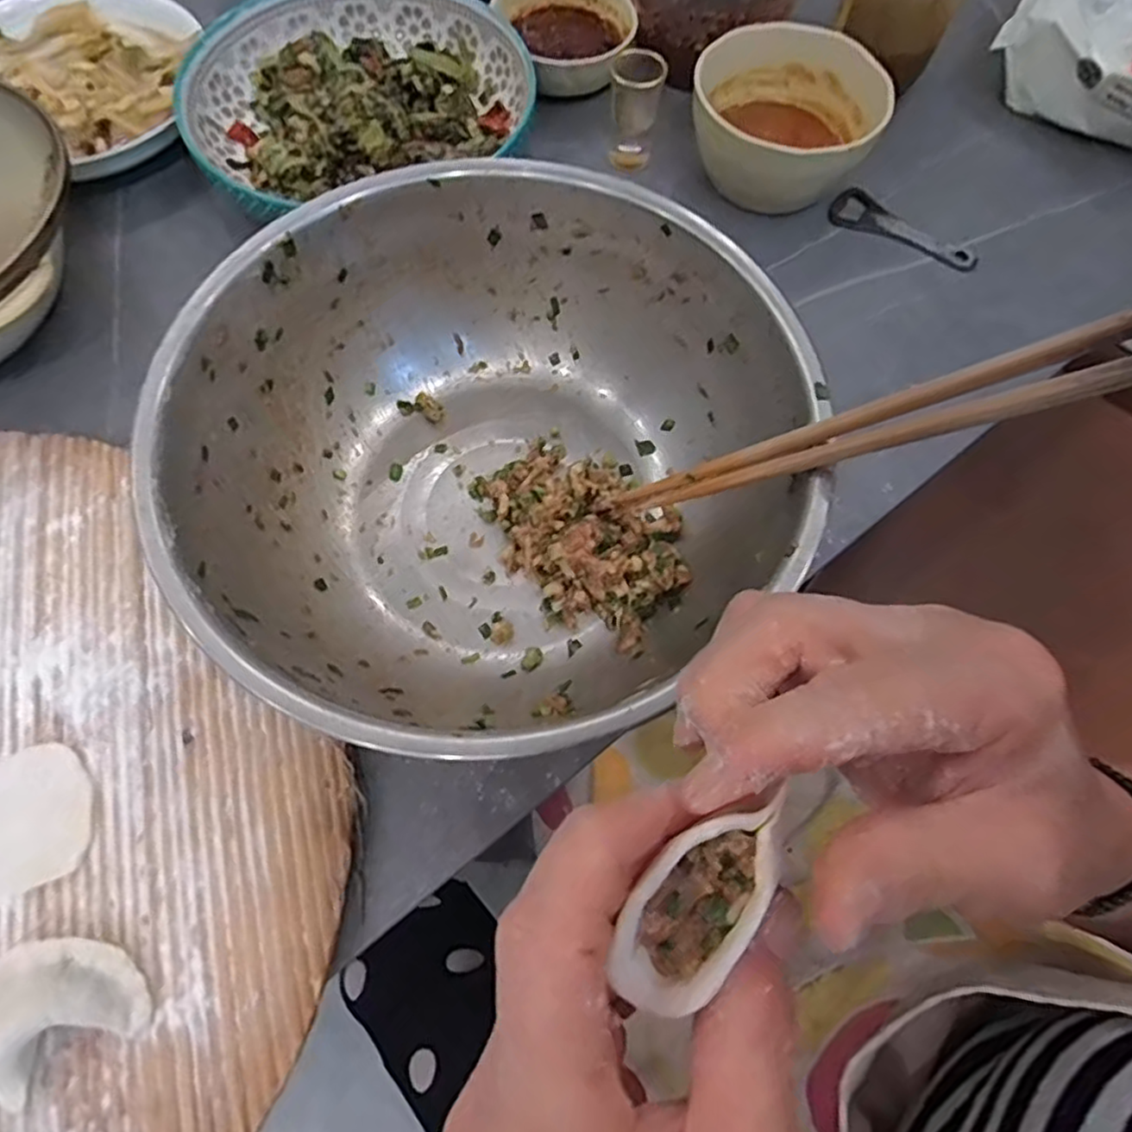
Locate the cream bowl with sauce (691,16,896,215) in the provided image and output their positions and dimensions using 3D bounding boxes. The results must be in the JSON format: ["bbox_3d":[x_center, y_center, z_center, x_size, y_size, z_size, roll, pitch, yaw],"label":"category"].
[{"bbox_3d":[0.141,-0.283,0.436,0.112,0.061,0.112,1,68,-2],"label":"cream bowl with sauce"}]

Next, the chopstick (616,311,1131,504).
[{"bbox_3d":[0.108,-0.054,0.254,0.221,0.008,0.009,-15,61,46],"label":"chopstick"}]

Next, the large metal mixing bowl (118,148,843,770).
[{"bbox_3d":[-0.033,-0.054,0.309,0.246,0.091,0.259,1,68,-2],"label":"large metal mixing bowl"}]

